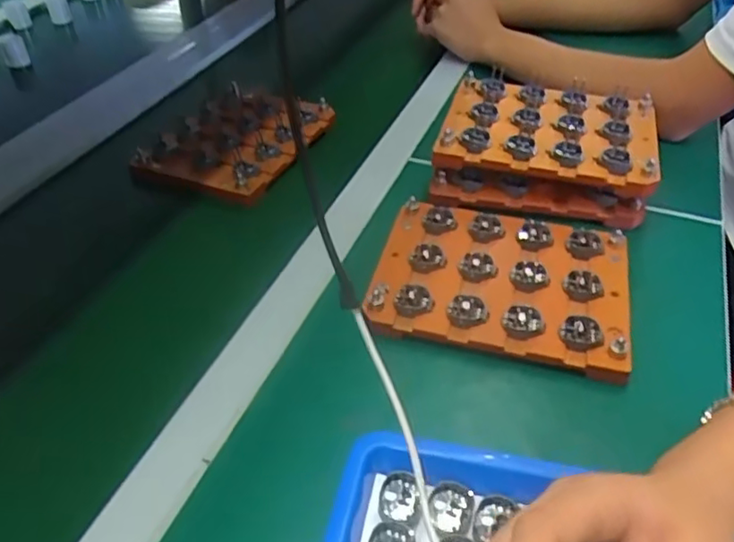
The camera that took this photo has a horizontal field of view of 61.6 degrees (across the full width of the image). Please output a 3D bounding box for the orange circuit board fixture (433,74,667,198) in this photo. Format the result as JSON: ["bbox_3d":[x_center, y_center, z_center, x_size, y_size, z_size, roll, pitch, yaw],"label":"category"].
[{"bbox_3d":[0.169,-0.122,0.580,0.188,0.054,0.149,10,43,14],"label":"orange circuit board fixture"}]

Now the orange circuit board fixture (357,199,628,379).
[{"bbox_3d":[0.105,0.008,0.485,0.189,0.034,0.149,7,42,15],"label":"orange circuit board fixture"}]

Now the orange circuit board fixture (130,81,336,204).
[{"bbox_3d":[-0.136,-0.145,0.654,0.143,0.016,0.179,19,49,18],"label":"orange circuit board fixture"}]

